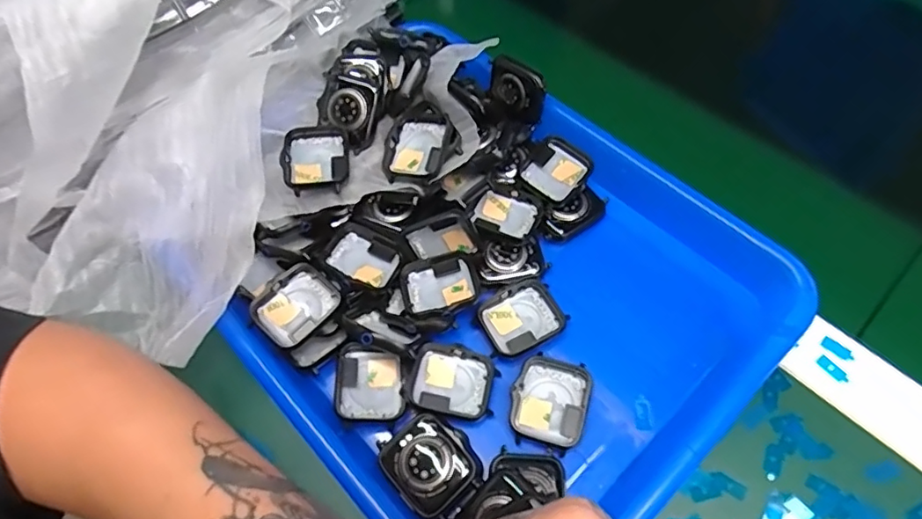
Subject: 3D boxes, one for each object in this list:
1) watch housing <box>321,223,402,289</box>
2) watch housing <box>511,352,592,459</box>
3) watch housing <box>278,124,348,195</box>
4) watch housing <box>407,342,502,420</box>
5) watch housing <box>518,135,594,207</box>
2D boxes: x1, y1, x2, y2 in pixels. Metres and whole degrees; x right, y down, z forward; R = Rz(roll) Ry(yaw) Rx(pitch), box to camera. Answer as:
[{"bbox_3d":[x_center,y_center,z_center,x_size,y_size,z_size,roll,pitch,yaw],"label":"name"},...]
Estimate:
[{"bbox_3d":[-0.057,0.000,0.323,0.040,0.013,0.035,31,58,2],"label":"watch housing"},{"bbox_3d":[0.047,0.075,0.290,0.038,0.009,0.044,14,63,11],"label":"watch housing"},{"bbox_3d":[-0.086,-0.058,0.330,0.036,0.016,0.046,-9,61,-1],"label":"watch housing"},{"bbox_3d":[-0.004,0.065,0.296,0.043,0.009,0.036,14,63,11],"label":"watch housing"},{"bbox_3d":[0.059,-0.055,0.347,0.037,0.011,0.044,34,68,20],"label":"watch housing"}]

